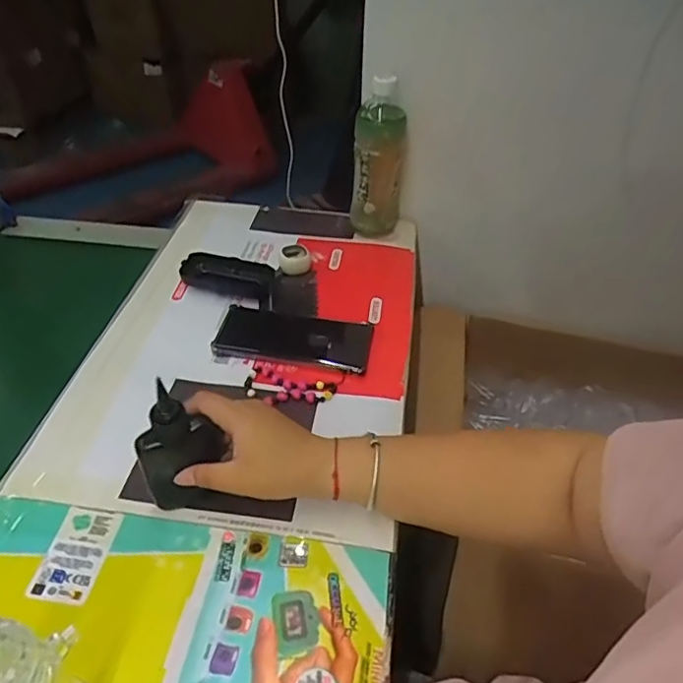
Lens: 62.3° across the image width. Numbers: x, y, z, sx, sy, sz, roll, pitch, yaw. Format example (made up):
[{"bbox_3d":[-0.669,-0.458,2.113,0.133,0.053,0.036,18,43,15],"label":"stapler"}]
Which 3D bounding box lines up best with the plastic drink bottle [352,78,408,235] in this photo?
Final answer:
[{"bbox_3d":[0.049,-0.233,0.734,0.064,0.201,0.057,5,42,4],"label":"plastic drink bottle"}]

